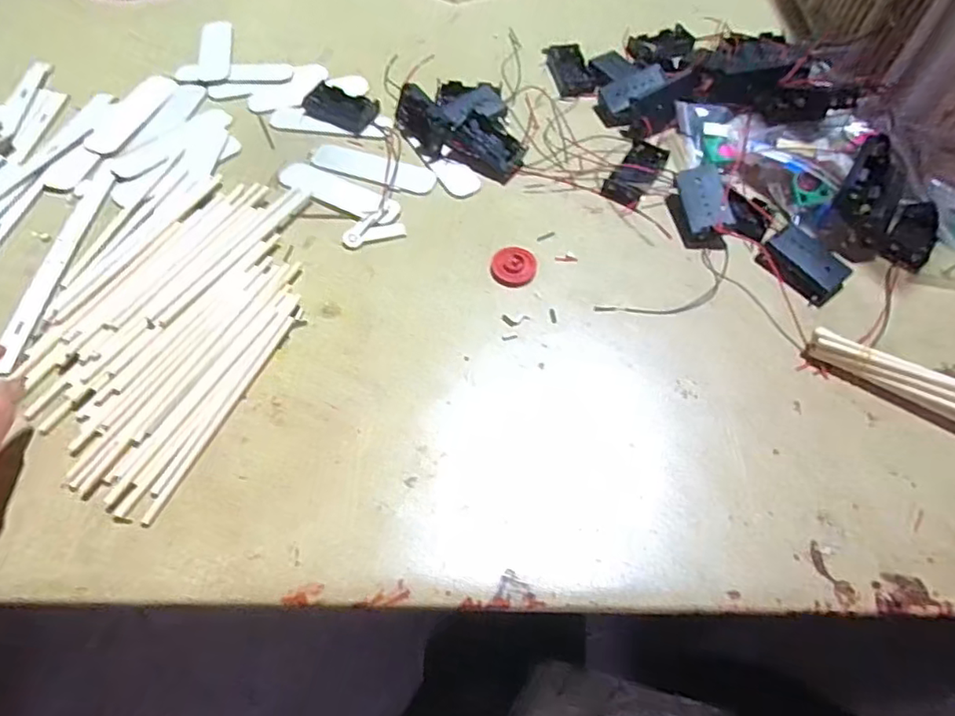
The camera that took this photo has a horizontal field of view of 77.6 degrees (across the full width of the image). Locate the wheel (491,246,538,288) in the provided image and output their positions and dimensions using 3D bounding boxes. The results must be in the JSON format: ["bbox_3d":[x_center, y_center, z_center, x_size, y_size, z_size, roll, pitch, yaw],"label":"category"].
[{"bbox_3d":[0.027,-0.066,0.431,0.032,0.010,0.028,-3,60,-4],"label":"wheel"}]

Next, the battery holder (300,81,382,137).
[{"bbox_3d":[-0.118,-0.216,0.514,0.061,0.012,0.036,19,61,9],"label":"battery holder"}]

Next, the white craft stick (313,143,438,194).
[{"bbox_3d":[-0.083,-0.156,0.486,0.102,0.004,0.028,19,61,8],"label":"white craft stick"}]

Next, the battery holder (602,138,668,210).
[{"bbox_3d":[0.129,-0.150,0.480,0.033,0.009,0.067,30,63,14],"label":"battery holder"}]

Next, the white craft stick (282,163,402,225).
[{"bbox_3d":[-0.109,-0.130,0.465,0.104,0.007,0.032,26,53,15],"label":"white craft stick"}]

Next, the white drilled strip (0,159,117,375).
[{"bbox_3d":[-0.295,-0.072,0.421,0.019,0.005,0.188,4,59,0],"label":"white drilled strip"}]

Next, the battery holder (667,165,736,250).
[{"bbox_3d":[0.172,-0.116,0.456,0.035,0.024,0.065,-2,60,-3],"label":"battery holder"}]

